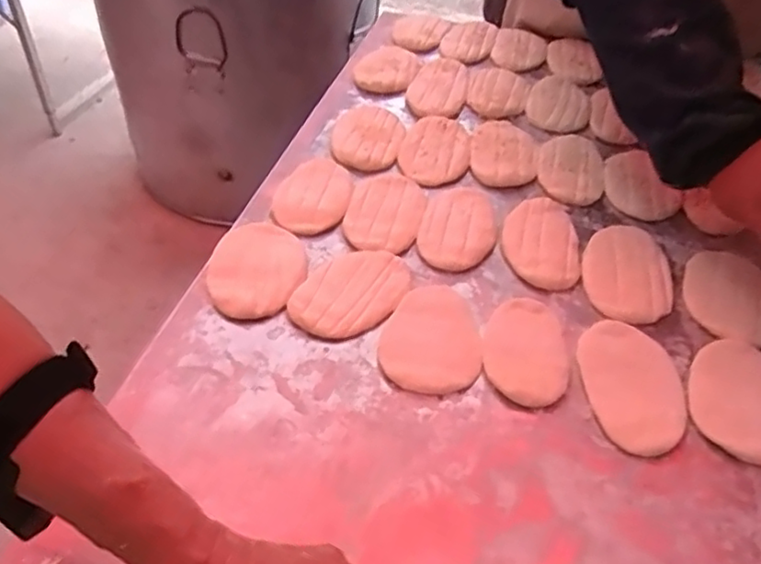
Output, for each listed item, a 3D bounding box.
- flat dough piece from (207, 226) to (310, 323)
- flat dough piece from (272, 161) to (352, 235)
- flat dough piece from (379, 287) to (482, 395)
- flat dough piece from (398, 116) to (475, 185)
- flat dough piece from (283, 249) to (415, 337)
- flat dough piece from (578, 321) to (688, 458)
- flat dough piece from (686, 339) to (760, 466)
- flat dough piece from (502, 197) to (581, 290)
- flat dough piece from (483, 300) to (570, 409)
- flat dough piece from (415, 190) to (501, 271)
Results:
[{"bbox_3d":[-0.118,-0.014,0.622,0.089,0.011,0.122,-1,44,-5],"label":"flat dough piece"},{"bbox_3d":[-0.068,-0.099,0.704,0.071,0.018,0.130,13,45,9],"label":"flat dough piece"},{"bbox_3d":[0.046,0.046,0.574,0.085,0.010,0.124,7,44,3],"label":"flat dough piece"},{"bbox_3d":[0.068,-0.160,0.777,0.082,0.017,0.134,11,45,8],"label":"flat dough piece"},{"bbox_3d":[-0.026,0.005,0.607,0.087,0.014,0.123,24,48,20],"label":"flat dough piece"},{"bbox_3d":[0.217,0.086,0.550,0.081,0.005,0.128,1,44,-3],"label":"flat dough piece"},{"bbox_3d":[0.305,0.097,0.541,0.088,0.005,0.119,19,46,15],"label":"flat dough piece"},{"bbox_3d":[0.166,-0.050,0.665,0.076,0.022,0.125,7,44,4],"label":"flat dough piece"},{"bbox_3d":[0.125,0.055,0.564,0.071,0.022,0.111,5,44,2],"label":"flat dough piece"},{"bbox_3d":[0.082,-0.059,0.677,0.077,0.009,0.119,11,45,7],"label":"flat dough piece"}]

